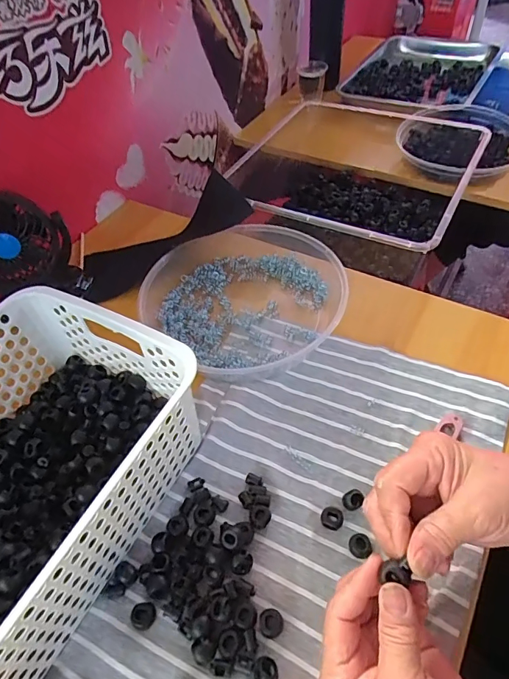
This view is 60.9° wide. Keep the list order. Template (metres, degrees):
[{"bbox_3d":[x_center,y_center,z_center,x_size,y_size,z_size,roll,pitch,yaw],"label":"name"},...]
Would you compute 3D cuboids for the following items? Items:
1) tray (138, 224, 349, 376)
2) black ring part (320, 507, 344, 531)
[{"bbox_3d":[-0.016,-0.060,0.503,0.228,0.038,0.212,-3,51,3],"label":"tray"},{"bbox_3d":[0.063,0.145,0.351,0.018,0.009,0.016,14,54,16],"label":"black ring part"}]

